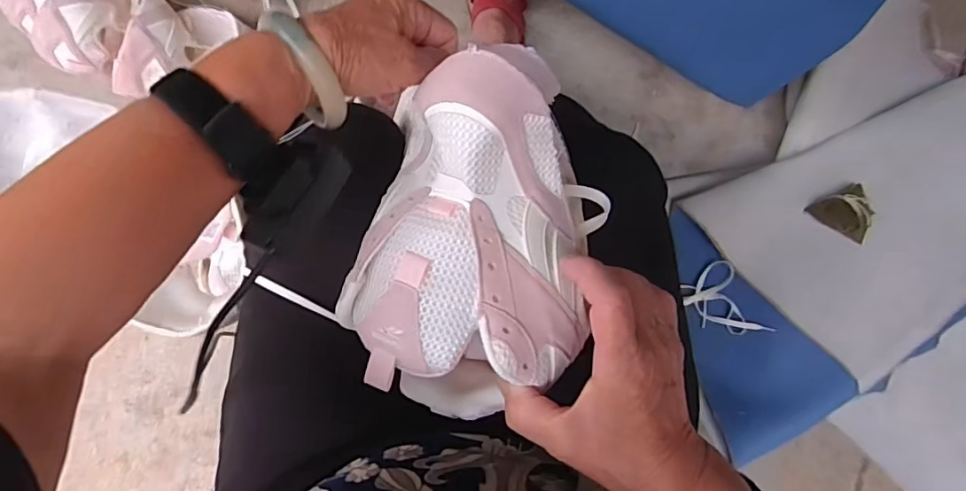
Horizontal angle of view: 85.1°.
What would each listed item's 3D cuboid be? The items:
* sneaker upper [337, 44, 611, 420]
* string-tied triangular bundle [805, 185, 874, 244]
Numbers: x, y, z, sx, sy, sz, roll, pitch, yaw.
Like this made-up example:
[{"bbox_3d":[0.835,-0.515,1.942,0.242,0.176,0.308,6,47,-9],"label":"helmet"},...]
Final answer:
[{"bbox_3d":[0.002,0.000,0.305,0.132,0.076,0.204,23,90,-6],"label":"sneaker upper"},{"bbox_3d":[0.536,-0.042,0.785,0.064,0.059,0.085,-13,87,-5],"label":"string-tied triangular bundle"}]

